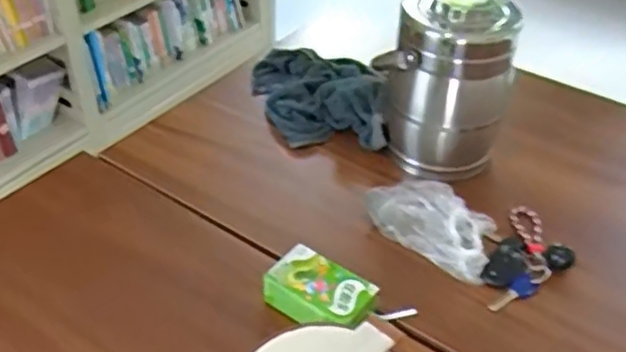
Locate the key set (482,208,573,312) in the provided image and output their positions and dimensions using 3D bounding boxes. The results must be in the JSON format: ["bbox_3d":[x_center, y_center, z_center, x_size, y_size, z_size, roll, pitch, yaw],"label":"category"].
[{"bbox_3d":[0.248,0.094,0.778,0.092,0.028,0.174,26,43,27],"label":"key set"}]

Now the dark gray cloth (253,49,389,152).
[{"bbox_3d":[0.003,-0.128,1.000,0.185,0.069,0.227,-1,40,-3],"label":"dark gray cloth"}]

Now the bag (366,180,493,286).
[{"bbox_3d":[0.144,0.052,0.805,0.173,0.039,0.099,29,47,28],"label":"bag"}]

